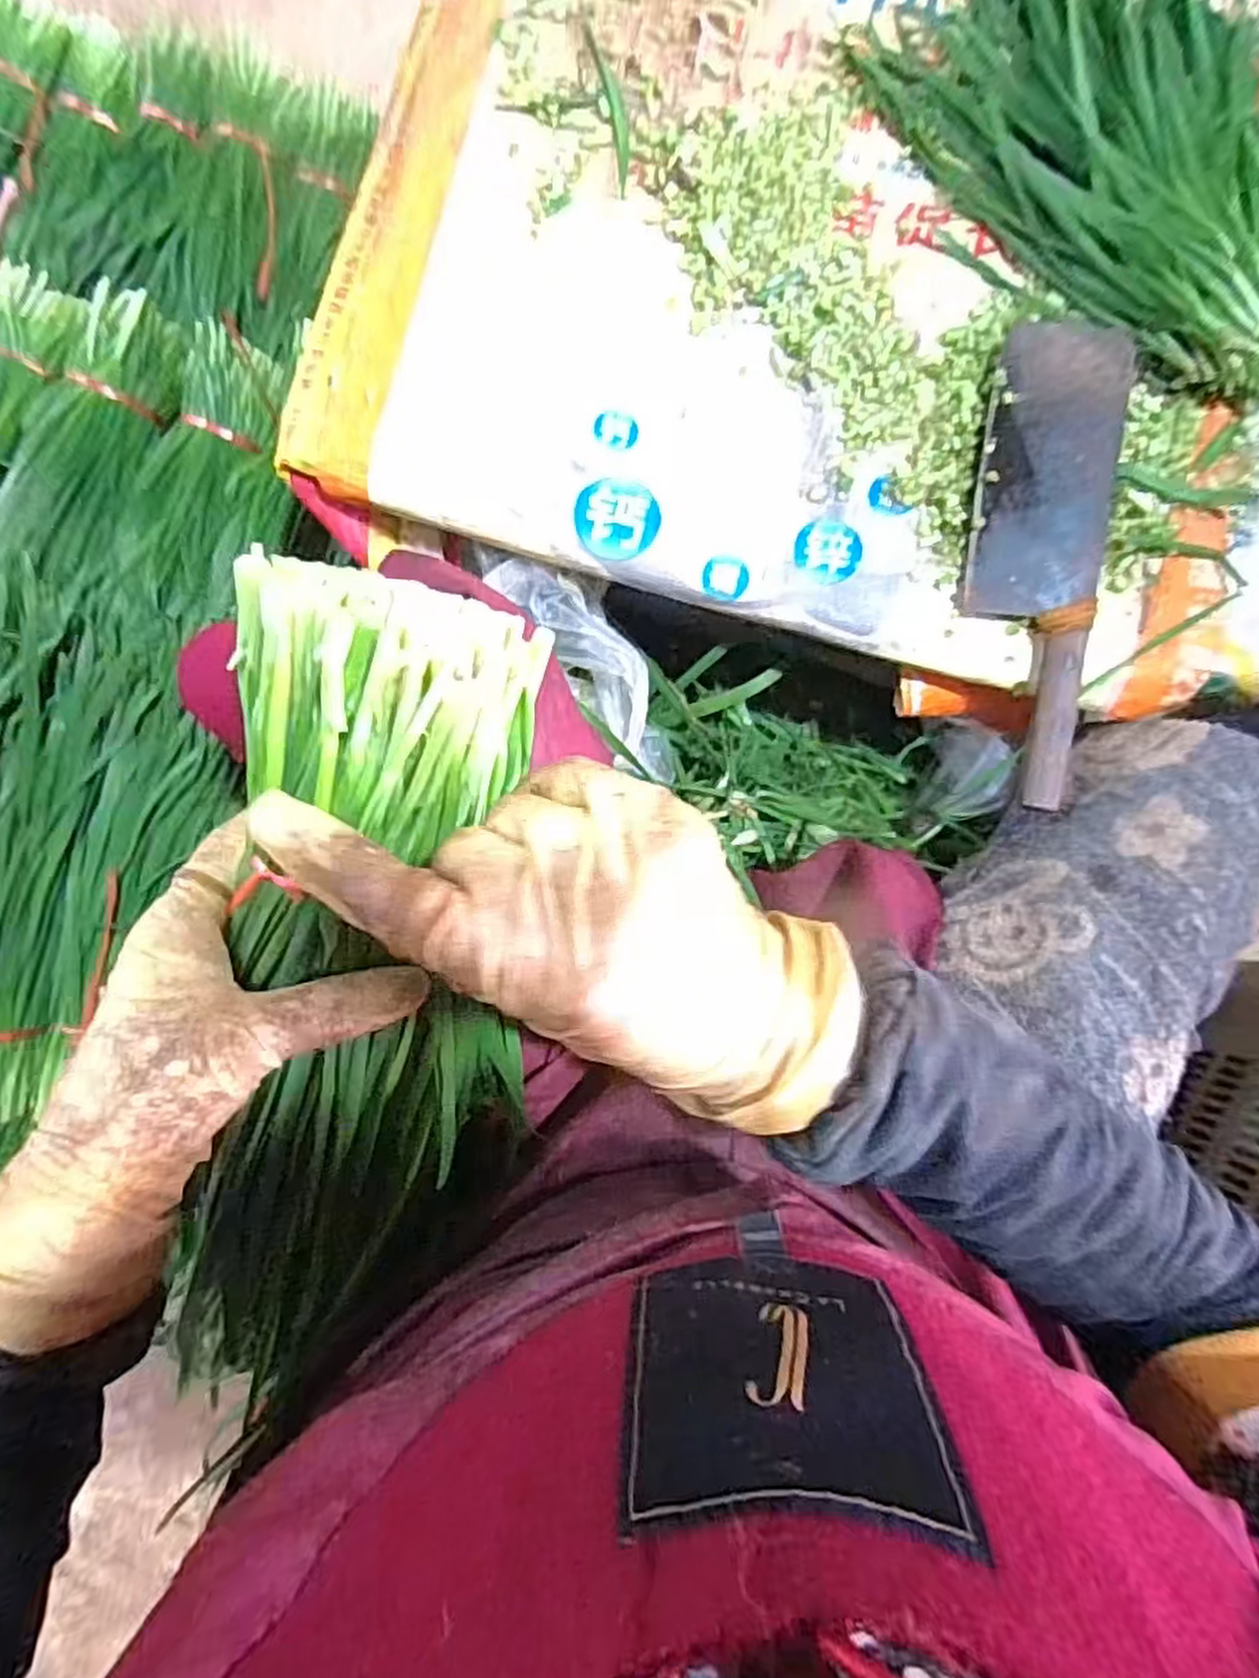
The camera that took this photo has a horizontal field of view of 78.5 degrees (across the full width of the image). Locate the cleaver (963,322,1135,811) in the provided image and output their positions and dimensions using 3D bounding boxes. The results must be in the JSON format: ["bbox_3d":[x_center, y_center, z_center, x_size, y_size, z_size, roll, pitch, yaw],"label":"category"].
[{"bbox_3d":[0.251,-0.169,0.470,0.082,0.023,0.287,8,86,0],"label":"cleaver"}]

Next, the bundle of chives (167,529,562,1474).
[{"bbox_3d":[-0.096,0.071,0.296,0.108,0.075,0.324,14,109,0],"label":"bundle of chives"}]

